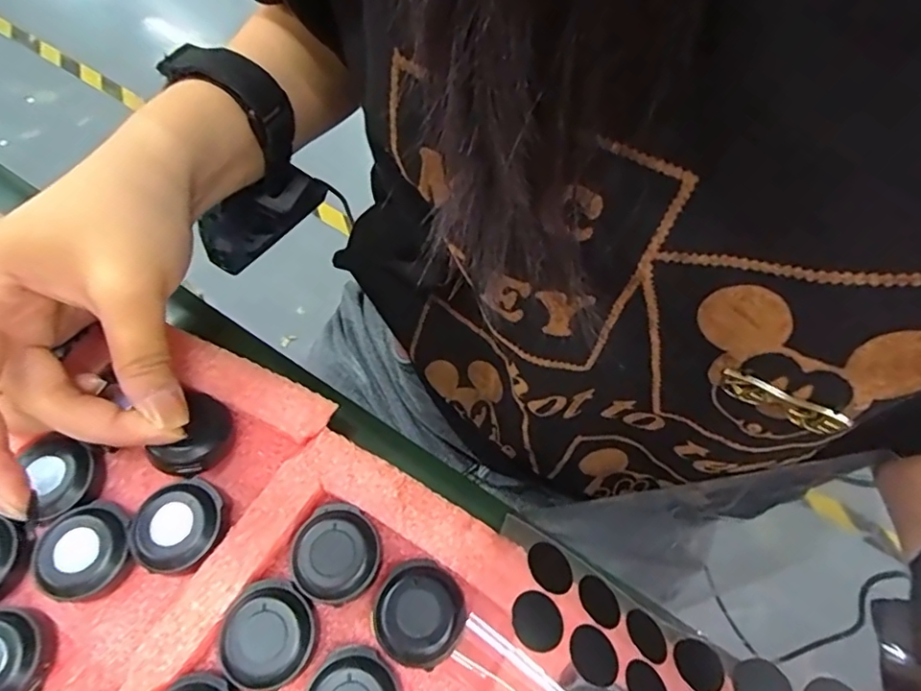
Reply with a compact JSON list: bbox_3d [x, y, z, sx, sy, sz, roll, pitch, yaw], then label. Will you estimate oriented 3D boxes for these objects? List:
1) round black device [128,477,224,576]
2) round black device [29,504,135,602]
[{"bbox_3d":[-0.095,0.062,0.188,0.030,0.012,0.027,-40,69,-21],"label":"round black device"},{"bbox_3d":[-0.123,0.068,0.184,0.026,0.017,0.028,1,60,-1],"label":"round black device"}]

